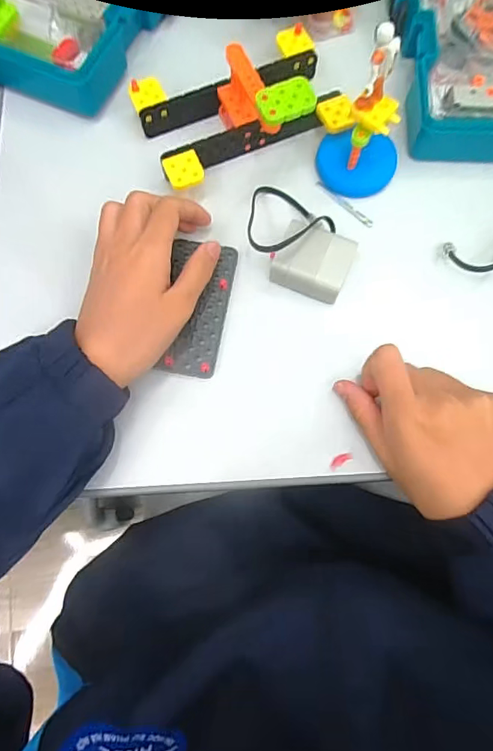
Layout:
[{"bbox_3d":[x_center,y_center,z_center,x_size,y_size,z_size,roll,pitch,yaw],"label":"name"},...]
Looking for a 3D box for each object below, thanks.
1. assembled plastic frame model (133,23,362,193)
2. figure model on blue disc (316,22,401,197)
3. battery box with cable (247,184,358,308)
[{"bbox_3d":[-0.005,-0.207,0.334,0.145,0.062,0.106,-19,76,-5],"label":"assembled plastic frame model"},{"bbox_3d":[0.084,-0.182,0.307,0.063,0.101,0.056,14,75,3],"label":"figure model on blue disc"},{"bbox_3d":[0.036,-0.096,0.322,0.083,0.027,0.081,21,76,5],"label":"battery box with cable"}]

